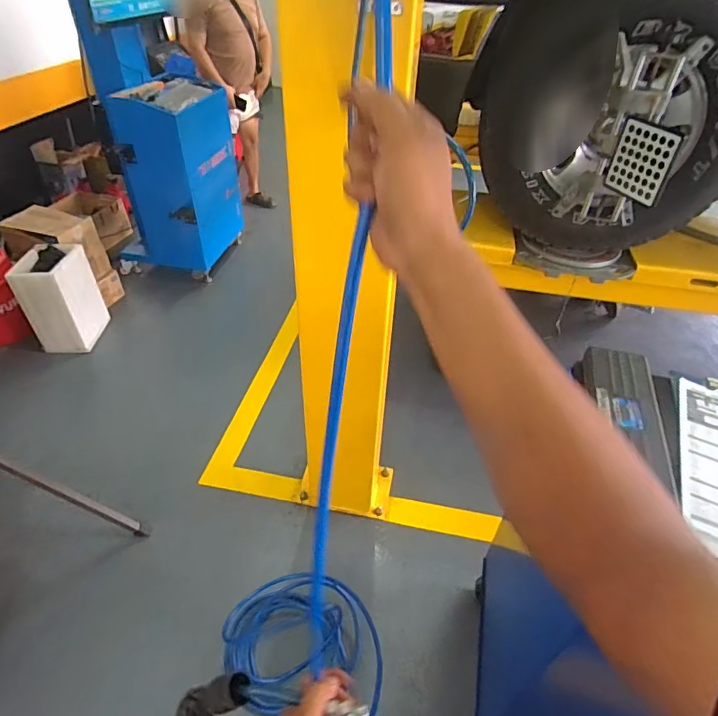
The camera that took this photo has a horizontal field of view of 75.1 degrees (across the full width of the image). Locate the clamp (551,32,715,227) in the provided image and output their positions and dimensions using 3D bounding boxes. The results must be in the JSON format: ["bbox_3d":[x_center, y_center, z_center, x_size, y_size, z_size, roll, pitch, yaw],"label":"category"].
[{"bbox_3d":[0.712,-0.558,1.279,0.241,0.453,0.303,21,45,20],"label":"clamp"}]

